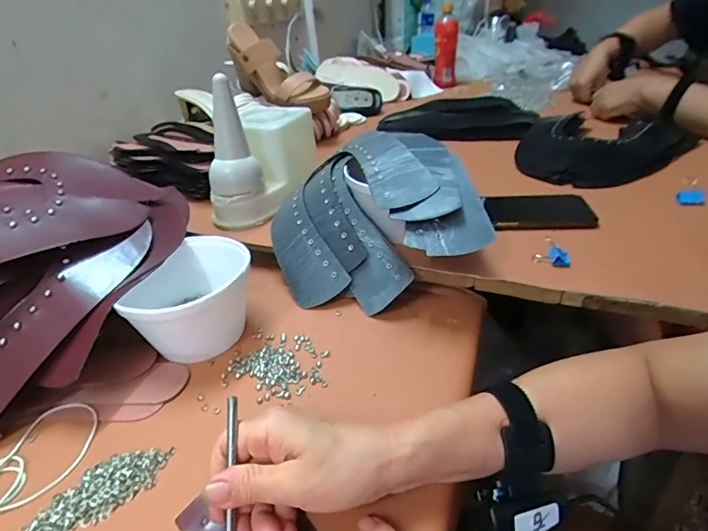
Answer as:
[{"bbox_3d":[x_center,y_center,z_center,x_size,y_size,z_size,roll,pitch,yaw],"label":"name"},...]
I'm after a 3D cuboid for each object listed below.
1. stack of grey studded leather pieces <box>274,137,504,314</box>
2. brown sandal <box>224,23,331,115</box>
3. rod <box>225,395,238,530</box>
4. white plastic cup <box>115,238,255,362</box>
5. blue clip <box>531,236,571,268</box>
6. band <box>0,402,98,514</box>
[{"bbox_3d":[0.013,-0.051,0.506,0.210,0.135,0.236,-7,33,-6],"label":"stack of grey studded leather pieces"},{"bbox_3d":[-0.155,-0.357,0.842,0.223,0.095,0.096,38,43,4],"label":"brown sandal"},{"bbox_3d":[-0.077,0.135,0.278,0.007,0.102,0.005,-2,-11,2],"label":"rod"},{"bbox_3d":[-0.161,0.036,0.445,0.125,0.080,0.121,-3,33,2],"label":"white plastic cup"},{"bbox_3d":[0.204,-0.014,0.452,0.036,0.022,0.018,13,36,26],"label":"blue clip"},{"bbox_3d":[-0.248,0.151,0.349,0.069,0.005,0.100,7,34,17],"label":"band"}]

